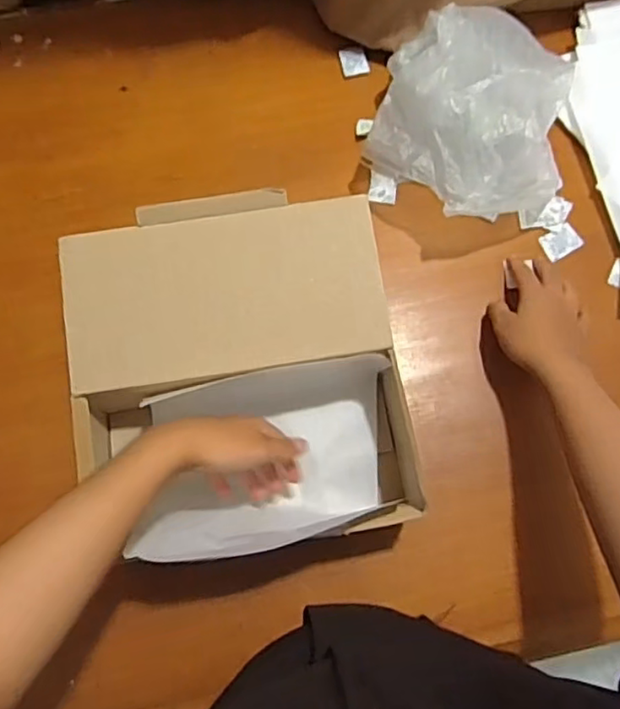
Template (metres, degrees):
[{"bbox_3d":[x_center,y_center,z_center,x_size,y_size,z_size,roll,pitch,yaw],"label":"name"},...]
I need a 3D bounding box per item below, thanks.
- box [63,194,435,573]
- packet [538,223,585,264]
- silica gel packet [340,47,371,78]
[{"bbox_3d":[-0.065,0.020,0.558,0.264,0.114,0.291,-8,76,-3],"label":"box"},{"bbox_3d":[0.266,-0.118,0.659,0.040,0.009,0.030,-28,78,-8],"label":"packet"},{"bbox_3d":[0.050,-0.331,0.700,0.030,0.004,0.036,-11,76,-4],"label":"silica gel packet"}]

